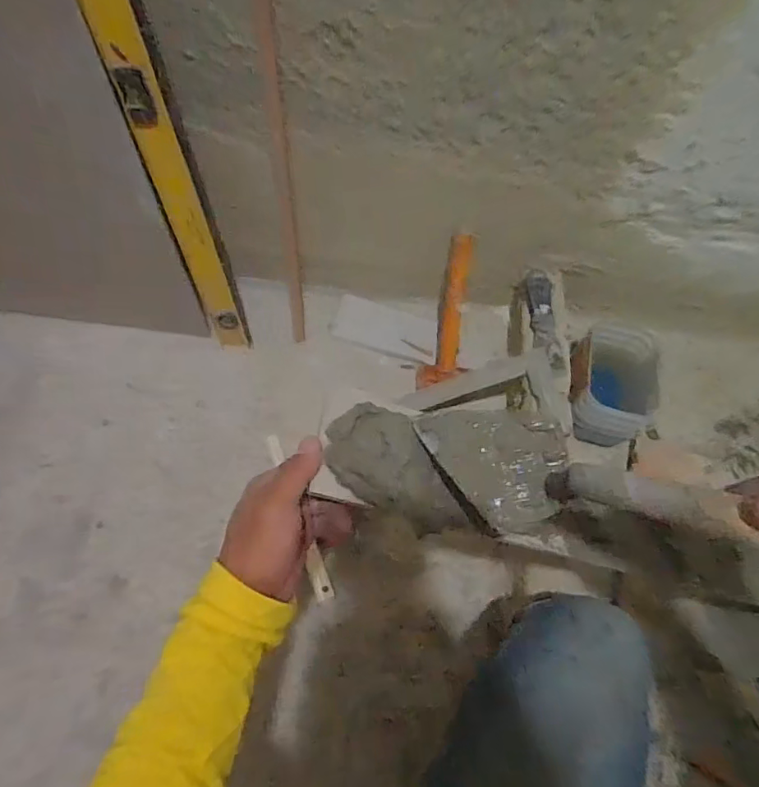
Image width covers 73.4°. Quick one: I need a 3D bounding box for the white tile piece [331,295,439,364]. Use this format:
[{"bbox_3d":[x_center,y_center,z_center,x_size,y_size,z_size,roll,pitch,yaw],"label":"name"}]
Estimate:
[{"bbox_3d":[0.014,-0.126,0.992,0.212,0.007,0.088,18,78,13],"label":"white tile piece"}]

